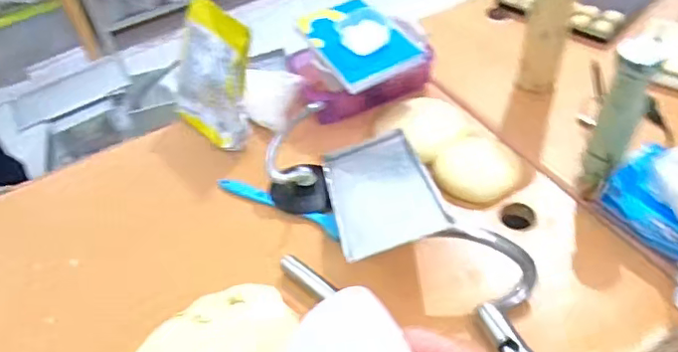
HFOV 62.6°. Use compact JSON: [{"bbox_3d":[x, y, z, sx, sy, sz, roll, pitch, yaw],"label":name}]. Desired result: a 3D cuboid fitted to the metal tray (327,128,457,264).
[{"bbox_3d":[0.053,0.013,0.746,0.130,0.011,0.243,-17,32,1],"label":"metal tray"}]

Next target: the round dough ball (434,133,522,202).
[{"bbox_3d":[0.200,-0.010,0.798,0.104,0.045,0.114,-3,46,3],"label":"round dough ball"}]

